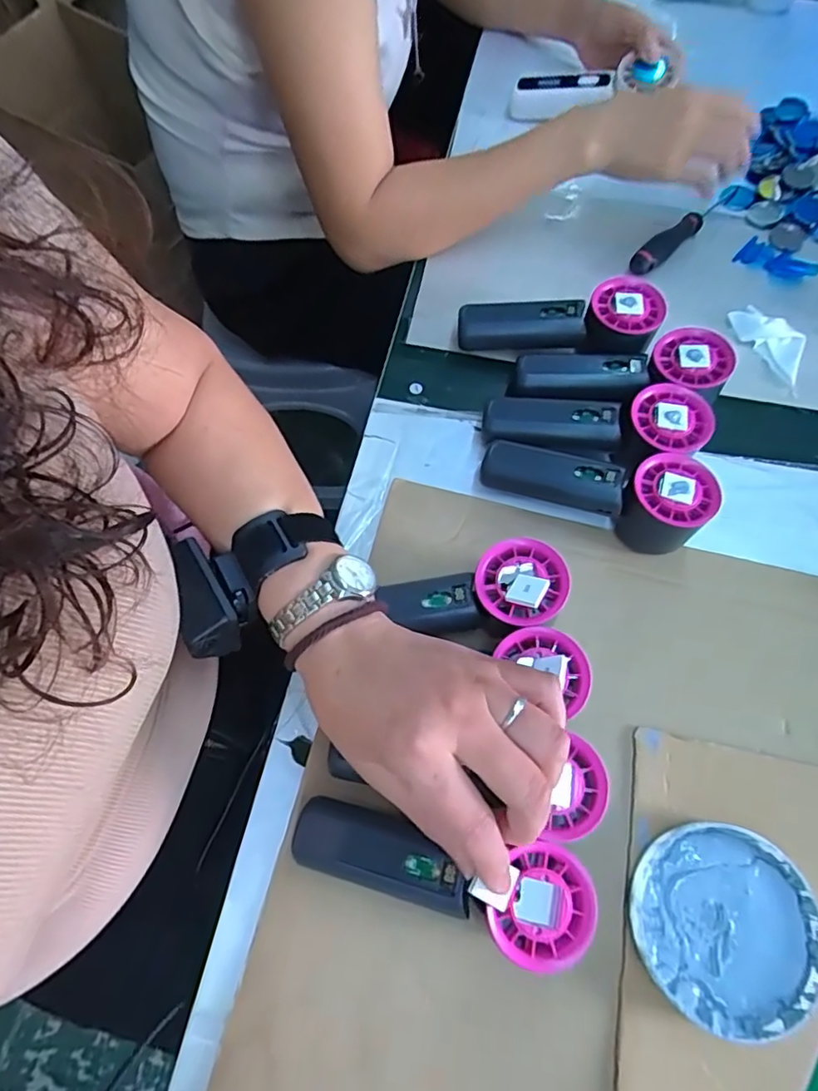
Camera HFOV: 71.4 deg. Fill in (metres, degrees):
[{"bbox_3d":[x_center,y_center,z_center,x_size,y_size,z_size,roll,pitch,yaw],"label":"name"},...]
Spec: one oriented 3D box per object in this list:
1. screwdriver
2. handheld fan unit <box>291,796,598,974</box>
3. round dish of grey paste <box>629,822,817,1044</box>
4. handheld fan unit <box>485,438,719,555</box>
[{"bbox_3d":[0.255,-0.298,0.532,0.152,0.022,0.023,-43,74,-16],"label":"screwdriver"},{"bbox_3d":[0.017,0.174,0.314,0.161,0.062,0.054,18,68,7],"label":"handheld fan unit"},{"bbox_3d":[0.176,0.213,0.321,0.101,0.016,0.097,0,67,0],"label":"round dish of grey paste"},{"bbox_3d":[0.132,-0.046,0.411,0.153,0.054,0.050,21,69,8],"label":"handheld fan unit"}]

